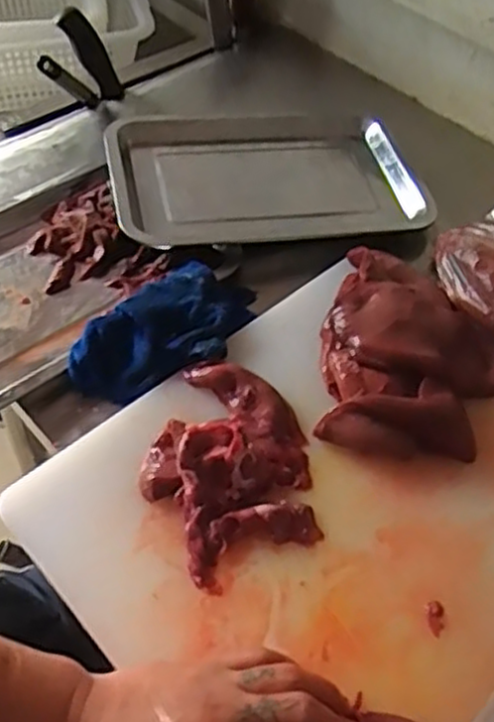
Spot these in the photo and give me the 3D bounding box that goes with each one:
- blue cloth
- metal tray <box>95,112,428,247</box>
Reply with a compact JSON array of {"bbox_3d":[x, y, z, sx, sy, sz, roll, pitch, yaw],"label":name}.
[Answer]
[{"bbox_3d":[-0.059,-0.028,0.607,0.089,0.042,0.175,38,60,26],"label":"blue cloth"},{"bbox_3d":[0.018,-0.199,0.751,0.309,0.029,0.218,-9,53,-10],"label":"metal tray"}]

